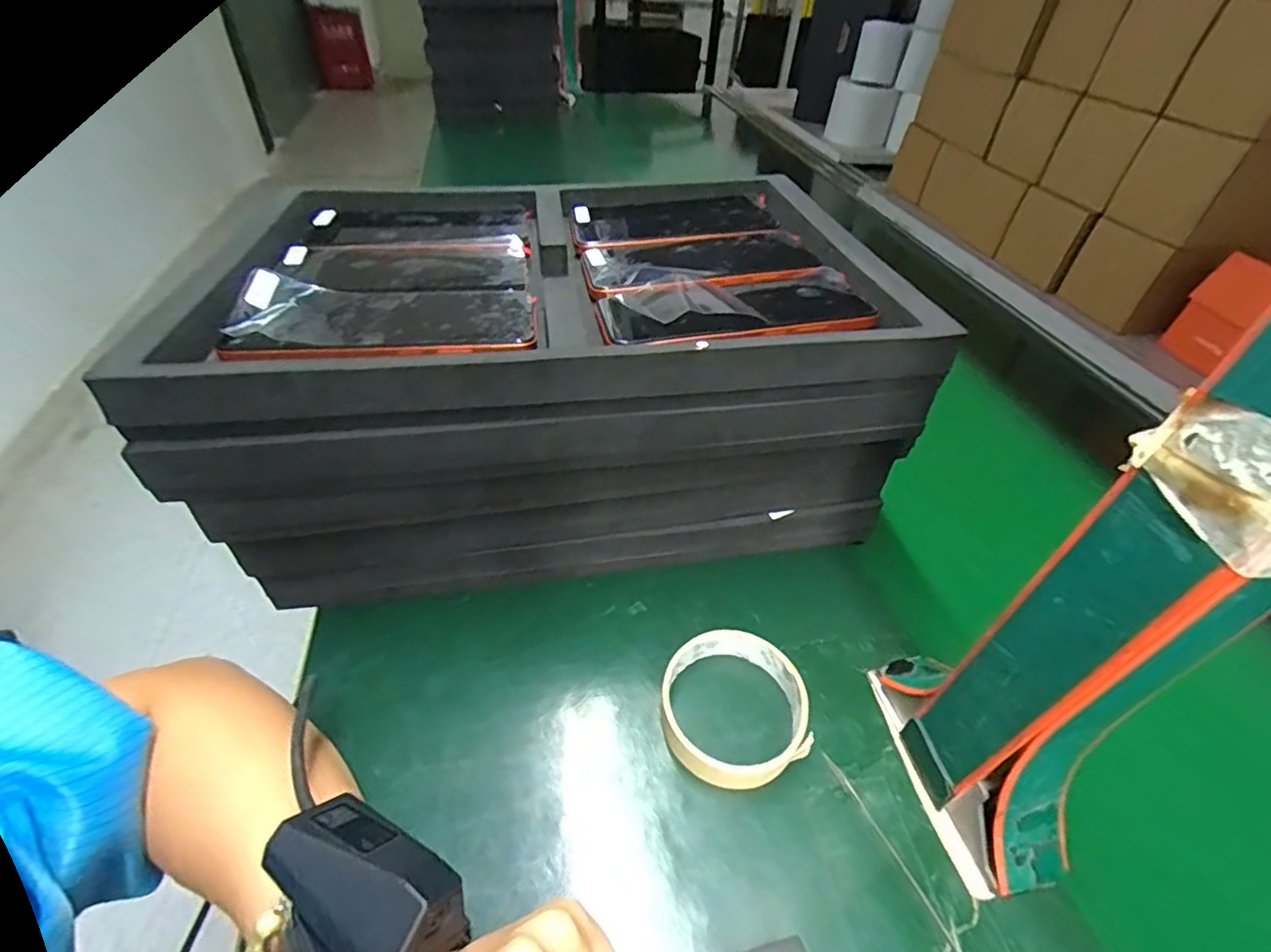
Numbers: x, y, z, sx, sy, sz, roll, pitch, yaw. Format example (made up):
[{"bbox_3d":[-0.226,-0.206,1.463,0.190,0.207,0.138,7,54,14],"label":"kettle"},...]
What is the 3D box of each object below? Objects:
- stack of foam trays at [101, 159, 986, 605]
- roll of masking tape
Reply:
[{"bbox_3d":[-0.056,-0.084,0.452,0.423,0.195,0.301,-4,44,-8],"label":"stack of foam trays"},{"bbox_3d":[0.057,0.132,0.335,0.078,0.030,0.082,2,43,-2],"label":"roll of masking tape"}]

